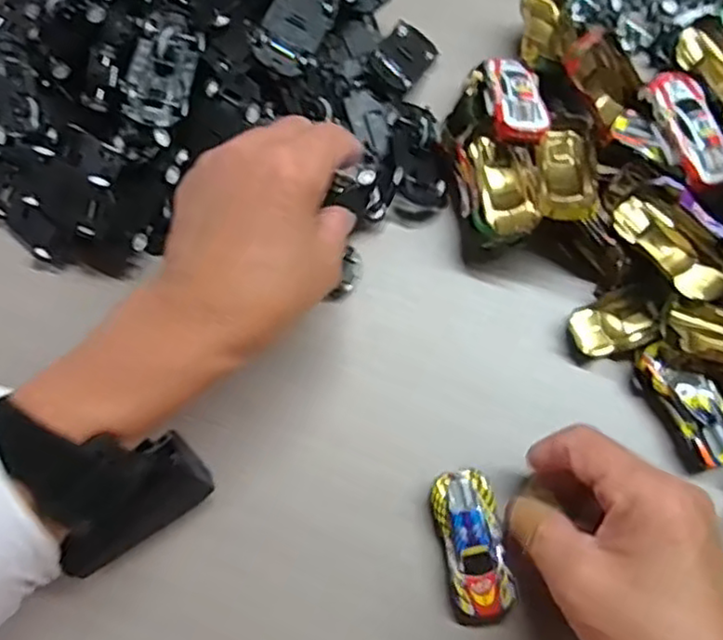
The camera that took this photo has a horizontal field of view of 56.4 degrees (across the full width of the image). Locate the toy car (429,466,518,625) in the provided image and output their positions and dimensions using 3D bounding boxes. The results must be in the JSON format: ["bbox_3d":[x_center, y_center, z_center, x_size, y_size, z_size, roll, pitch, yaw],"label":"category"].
[{"bbox_3d":[0.050,0.104,0.312,0.028,0.026,0.065,-10,72,-3],"label":"toy car"}]

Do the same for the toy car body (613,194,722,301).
[{"bbox_3d":[0.155,-0.036,0.337,0.032,0.019,0.063,-39,76,-11],"label":"toy car body"}]

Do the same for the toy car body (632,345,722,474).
[{"bbox_3d":[0.157,0.041,0.326,0.026,0.015,0.062,-29,74,-8],"label":"toy car body"}]

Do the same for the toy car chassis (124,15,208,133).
[{"bbox_3d":[-0.100,-0.128,0.339,0.031,0.013,0.060,13,79,-7],"label":"toy car chassis"}]

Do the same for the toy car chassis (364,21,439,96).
[{"bbox_3d":[0.024,-0.153,0.393,0.029,0.012,0.055,36,52,-9],"label":"toy car chassis"}]

